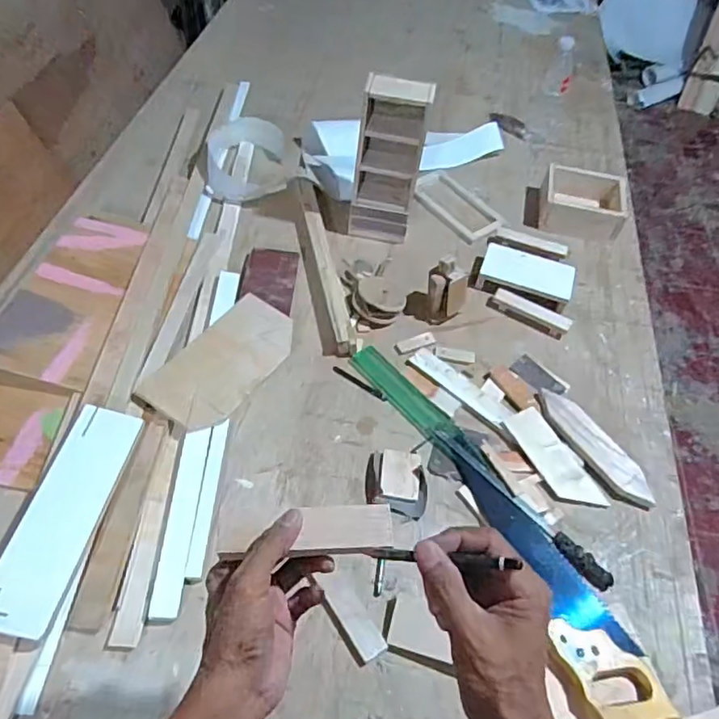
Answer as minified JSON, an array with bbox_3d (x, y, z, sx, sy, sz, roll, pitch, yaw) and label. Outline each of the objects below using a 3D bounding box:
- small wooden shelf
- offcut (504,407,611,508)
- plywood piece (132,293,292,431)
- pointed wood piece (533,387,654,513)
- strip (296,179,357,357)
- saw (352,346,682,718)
[{"bbox_3d":[0.046,-0.333,0.987,0.121,0.299,0.060,16,54,6],"label":"small wooden shelf"},{"bbox_3d":[0.287,0.149,0.826,0.065,0.007,0.170,-22,59,-20],"label":"offcut"},{"bbox_3d":[-0.205,0.003,0.856,0.127,0.011,0.244,32,59,11],"label":"plywood piece"},{"bbox_3d":[0.352,0.127,0.842,0.069,0.020,0.215,-23,60,-21],"label":"pointed wood piece"},{"bbox_3d":[-0.066,-0.184,1.012,0.047,0.041,0.421,-8,55,-11],"label":"strip"},{"bbox_3d":[0.183,0.193,0.772,0.103,0.031,0.599,-21,59,-19],"label":"saw"}]

